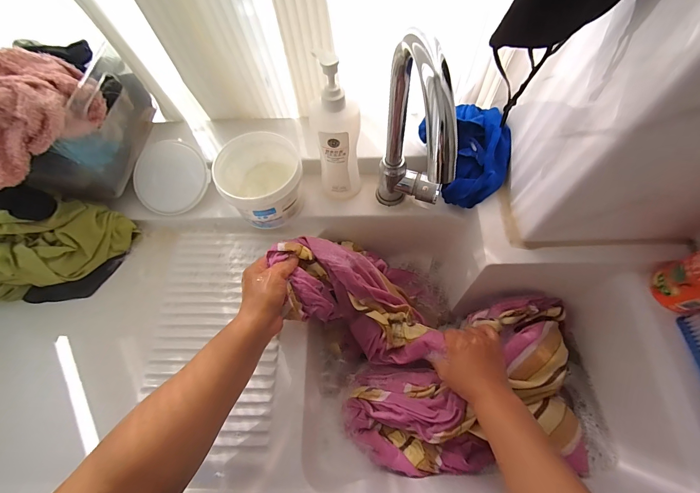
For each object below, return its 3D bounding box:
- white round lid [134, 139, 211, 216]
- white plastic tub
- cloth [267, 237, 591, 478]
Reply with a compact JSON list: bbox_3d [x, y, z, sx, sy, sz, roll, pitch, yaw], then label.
[{"bbox_3d":[-0.295,-0.115,0.552,0.123,0.017,0.118,0,95,6],"label":"white round lid"},{"bbox_3d":[-0.134,-0.095,0.526,0.118,0.103,0.118,-1,66,2],"label":"white plastic tub"},{"bbox_3d":[0.132,0.154,0.488,0.414,0.198,0.300,-3,65,1],"label":"cloth"}]

